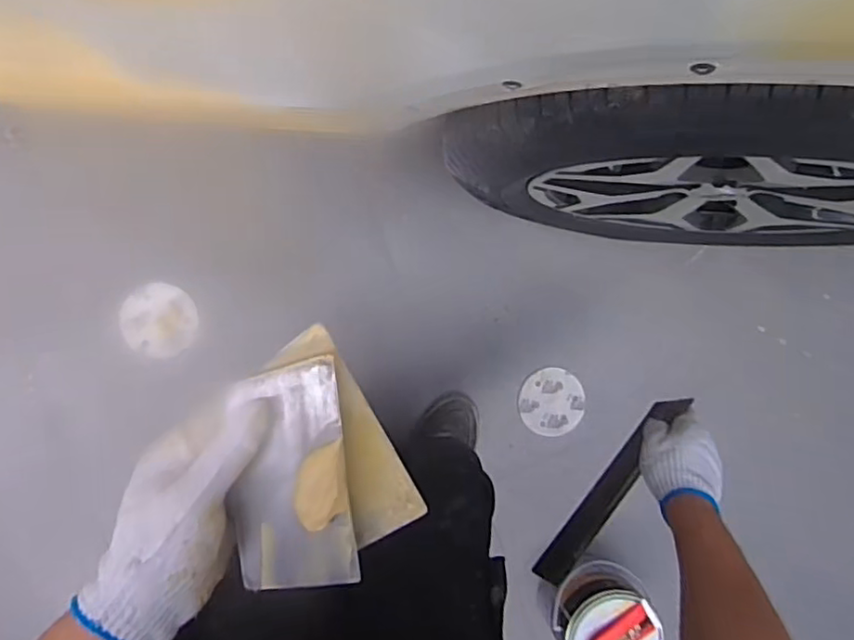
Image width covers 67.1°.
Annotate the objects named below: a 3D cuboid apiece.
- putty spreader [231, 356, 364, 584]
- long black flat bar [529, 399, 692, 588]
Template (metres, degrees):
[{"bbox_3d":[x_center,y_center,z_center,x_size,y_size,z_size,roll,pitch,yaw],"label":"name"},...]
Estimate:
[{"bbox_3d":[-0.085,0.096,0.388,0.074,0.012,0.137,-5,94,12],"label":"putty spreader"},{"bbox_3d":[0.222,0.204,0.772,0.026,0.058,0.272,33,93,-8],"label":"long black flat bar"}]

